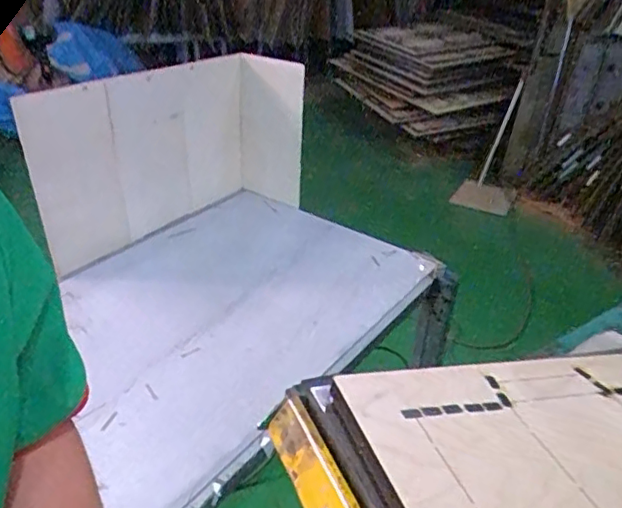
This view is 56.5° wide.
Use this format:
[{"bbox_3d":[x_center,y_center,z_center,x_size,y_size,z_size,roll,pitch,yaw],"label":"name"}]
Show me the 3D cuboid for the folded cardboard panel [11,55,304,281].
[{"bbox_3d":[-0.328,-0.241,1.394,0.645,0.408,0.140,-16,36,-26],"label":"folded cardboard panel"}]

